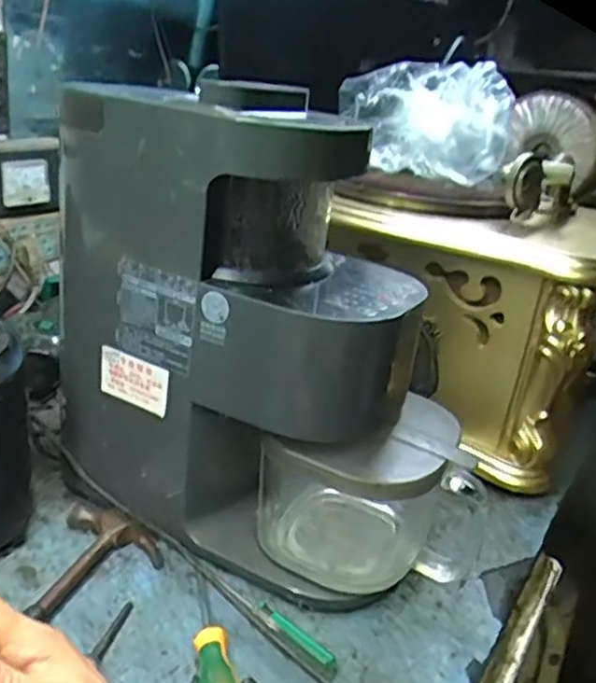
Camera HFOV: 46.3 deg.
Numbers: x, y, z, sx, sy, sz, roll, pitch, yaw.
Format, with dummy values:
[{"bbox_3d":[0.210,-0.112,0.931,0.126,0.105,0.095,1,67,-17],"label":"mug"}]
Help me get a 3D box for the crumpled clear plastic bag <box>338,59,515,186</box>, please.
[{"bbox_3d":[0.166,-0.288,0.907,0.213,0.131,0.118,13,23,13],"label":"crumpled clear plastic bag"}]

